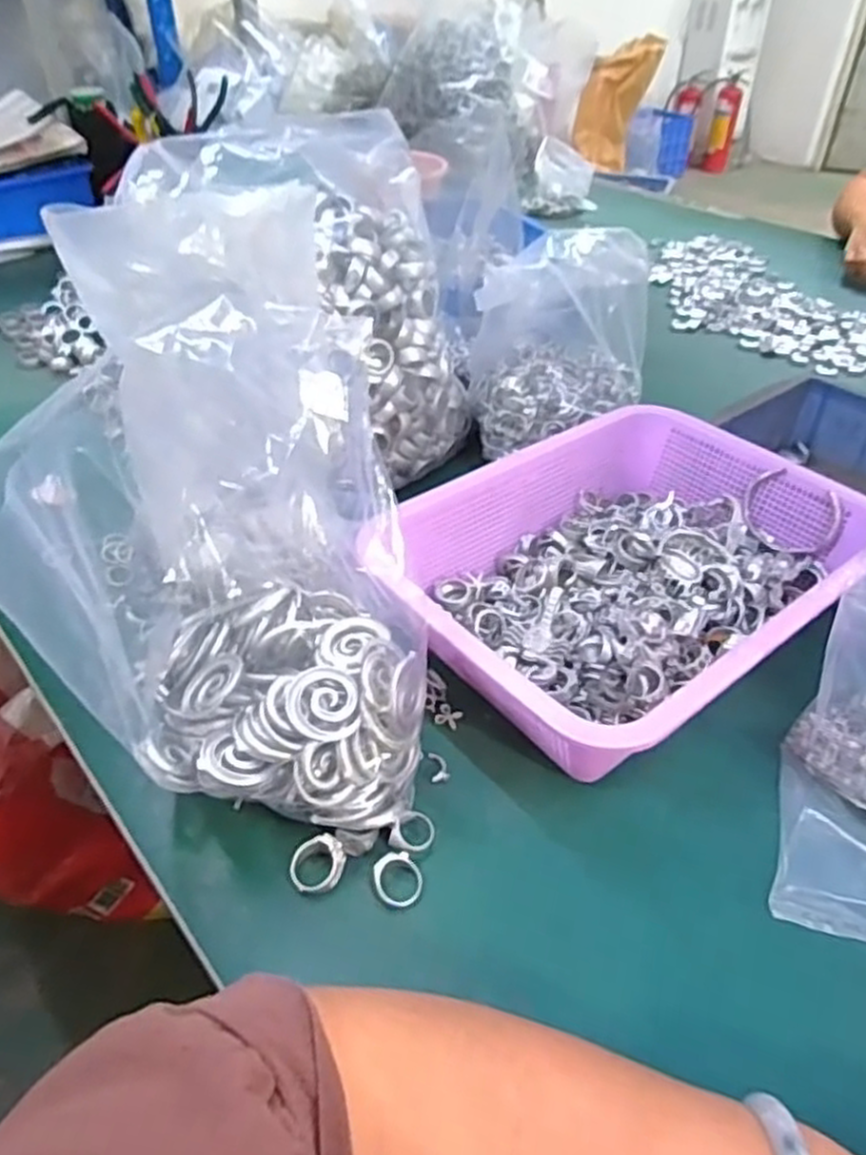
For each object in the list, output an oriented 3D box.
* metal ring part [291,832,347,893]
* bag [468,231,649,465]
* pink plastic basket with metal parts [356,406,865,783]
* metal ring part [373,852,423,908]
[{"bbox_3d":[-0.058,0.144,0.379,0.028,0.007,0.026,-2,67,5],"label":"metal ring part"},{"bbox_3d":[0.104,-0.186,0.617,0.138,0.177,0.112,7,41,7],"label":"bag"},{"bbox_3d":[0.123,-0.006,0.491,0.311,0.072,0.220,-32,50,-32],"label":"pink plastic basket with metal parts"},{"bbox_3d":[-0.017,0.151,0.376,0.023,0.011,0.024,0,41,0],"label":"metal ring part"}]

